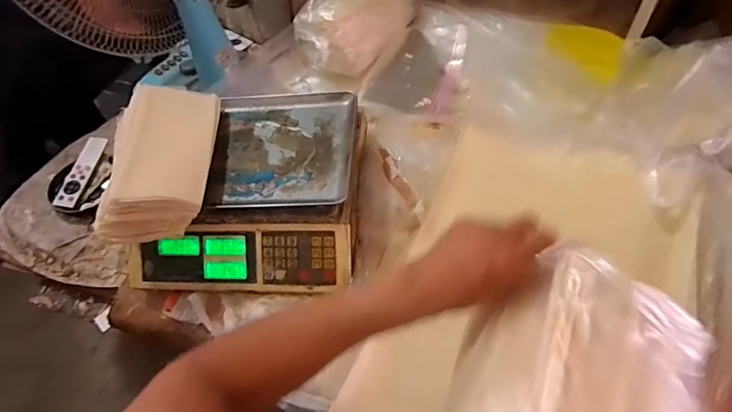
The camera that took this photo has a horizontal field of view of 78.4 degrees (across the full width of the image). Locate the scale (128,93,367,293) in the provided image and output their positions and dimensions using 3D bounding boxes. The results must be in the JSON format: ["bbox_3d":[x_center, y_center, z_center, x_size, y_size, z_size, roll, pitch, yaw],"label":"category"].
[{"bbox_3d":[-0.173,-0.034,0.703,0.326,0.094,0.321,2,54,7],"label":"scale"}]

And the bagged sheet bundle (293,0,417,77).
[{"bbox_3d":[-0.018,-0.405,0.938,0.162,0.120,0.274,27,60,23],"label":"bagged sheet bundle"}]

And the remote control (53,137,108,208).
[{"bbox_3d":[-0.521,-0.064,0.823,0.037,0.010,0.149,17,60,-13],"label":"remote control"}]

